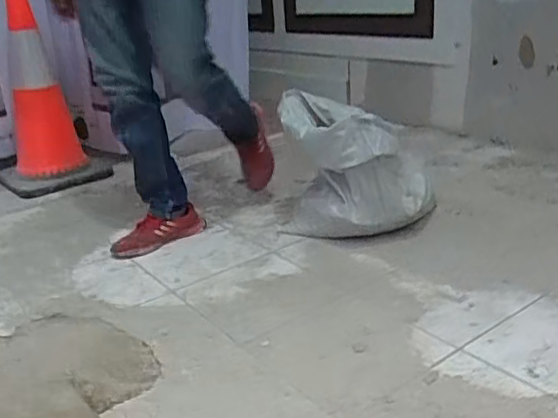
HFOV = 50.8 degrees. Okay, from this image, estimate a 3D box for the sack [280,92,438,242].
[{"bbox_3d":[0.216,-0.120,1.655,0.407,0.354,0.351,1,23,13],"label":"sack"}]

